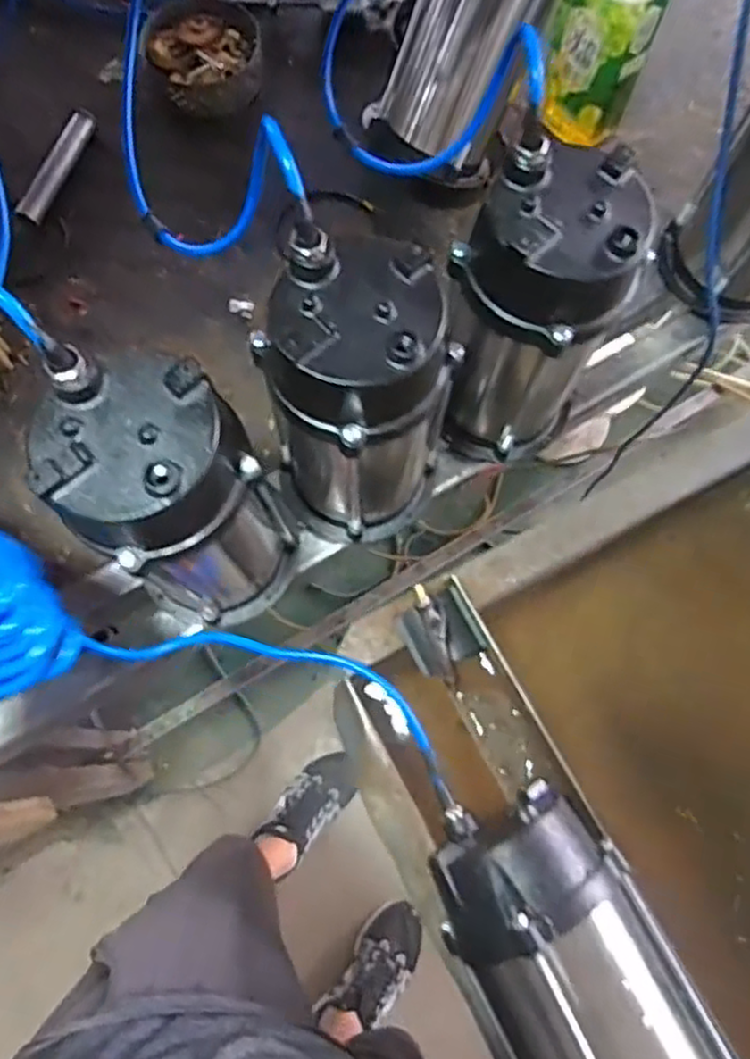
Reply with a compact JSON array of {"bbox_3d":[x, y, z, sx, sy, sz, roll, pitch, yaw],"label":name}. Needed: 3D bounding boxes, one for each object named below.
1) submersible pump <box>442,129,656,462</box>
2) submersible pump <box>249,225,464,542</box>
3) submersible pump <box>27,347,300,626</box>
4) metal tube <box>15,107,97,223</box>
[{"bbox_3d":[0.121,-0.162,0.558,0.125,0.254,0.125,27,75,7],"label":"submersible pump"},{"bbox_3d":[-0.010,-0.088,0.529,0.117,0.265,0.121,0,73,-1],"label":"submersible pump"},{"bbox_3d":[-0.141,-0.015,0.508,0.119,0.257,0.118,-40,78,-12],"label":"submersible pump"},{"bbox_3d":[-0.345,-0.396,0.754,0.027,0.025,0.140,22,74,6],"label":"metal tube"}]

